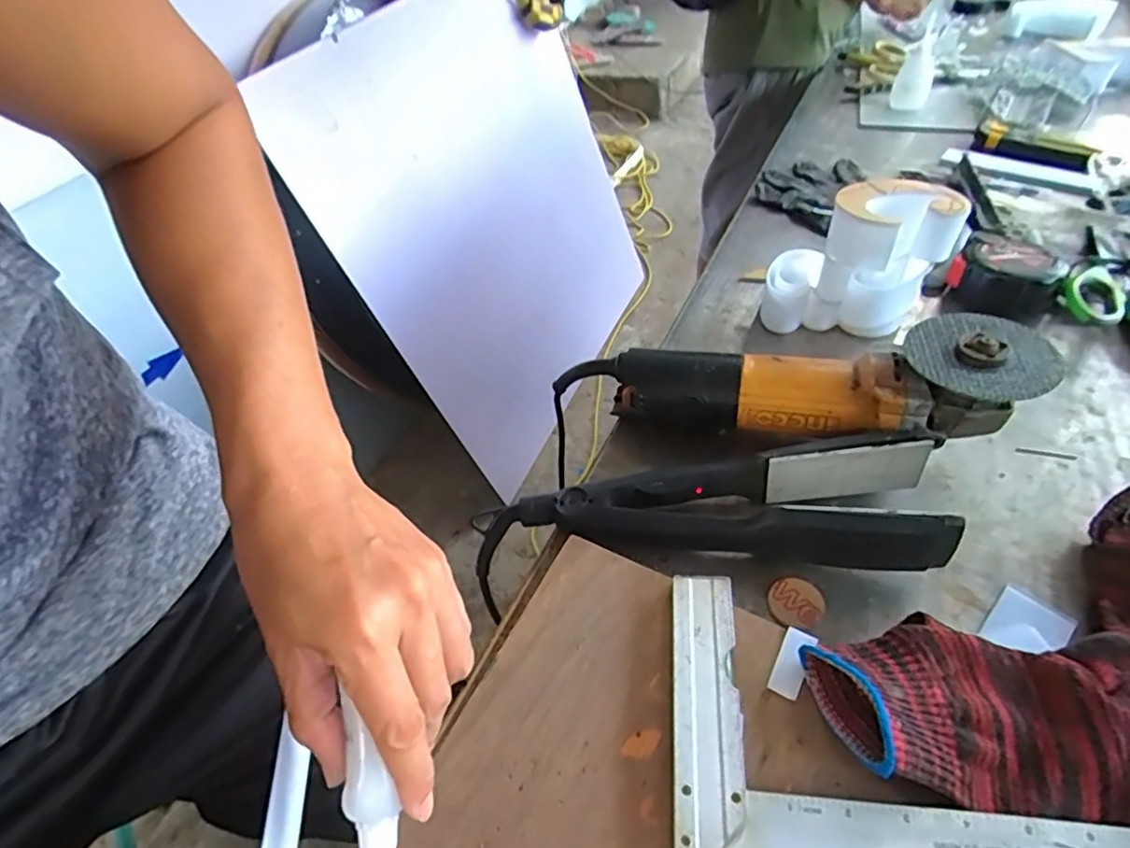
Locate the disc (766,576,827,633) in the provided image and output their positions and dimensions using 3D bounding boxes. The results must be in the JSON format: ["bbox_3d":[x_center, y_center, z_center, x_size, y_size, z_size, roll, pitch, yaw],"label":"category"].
[{"bbox_3d":[0.145,0.112,0.391,0.033,0.004,0.033,-4,46,5],"label":"disc"}]

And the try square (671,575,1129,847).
[{"bbox_3d":[0.183,0.159,0.316,0.255,0.021,0.145,1,47,9],"label":"try square"}]

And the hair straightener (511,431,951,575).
[{"bbox_3d":[0.100,0.052,0.408,0.266,0.050,0.071,0,48,6],"label":"hair straightener"}]

